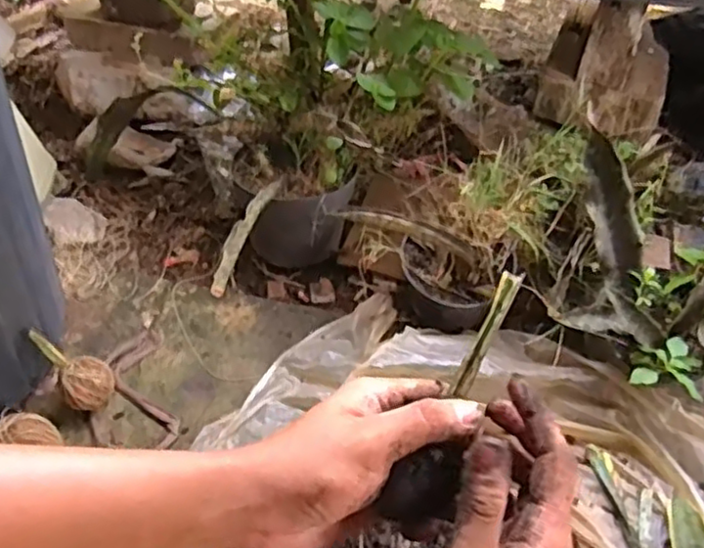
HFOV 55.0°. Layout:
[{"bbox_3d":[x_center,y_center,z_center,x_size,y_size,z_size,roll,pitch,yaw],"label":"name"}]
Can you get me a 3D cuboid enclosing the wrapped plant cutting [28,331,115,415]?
[{"bbox_3d":[-0.315,0.112,0.781,0.056,0.103,0.059,0,46,0],"label":"wrapped plant cutting"}]

